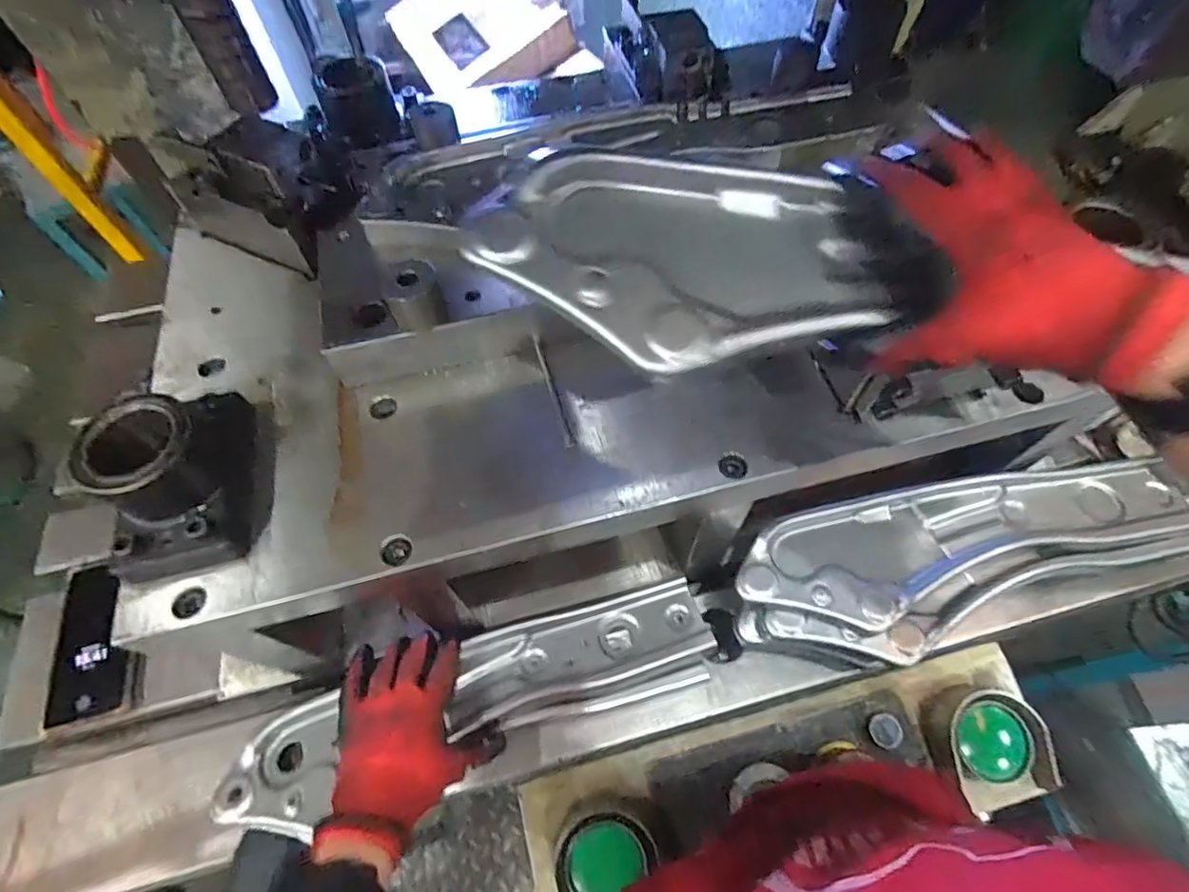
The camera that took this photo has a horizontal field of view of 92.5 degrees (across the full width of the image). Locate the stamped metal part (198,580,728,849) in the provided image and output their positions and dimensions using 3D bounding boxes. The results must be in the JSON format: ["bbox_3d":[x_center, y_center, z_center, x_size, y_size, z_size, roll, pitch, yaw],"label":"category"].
[{"bbox_3d":[-0.100,0.227,0.512,0.430,0.039,0.105,-16,60,-10],"label":"stamped metal part"}]

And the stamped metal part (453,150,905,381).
[{"bbox_3d":[0.040,-0.102,0.299,0.199,0.038,0.133,-13,75,-12],"label":"stamped metal part"}]

